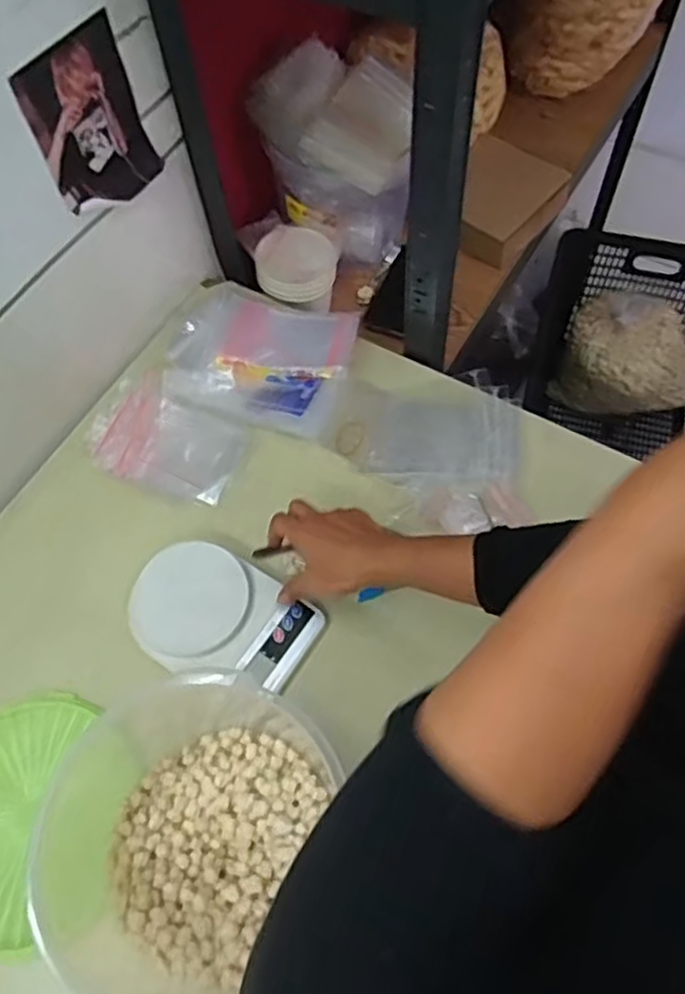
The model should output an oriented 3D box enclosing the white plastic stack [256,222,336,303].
[{"bbox_3d":[-0.063,-0.309,0.949,0.105,0.036,0.106,11,76,-12],"label":"white plastic stack"}]

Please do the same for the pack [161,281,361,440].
[{"bbox_3d":[-0.094,-0.179,0.840,0.202,0.029,0.190,12,65,9],"label":"pack"}]

